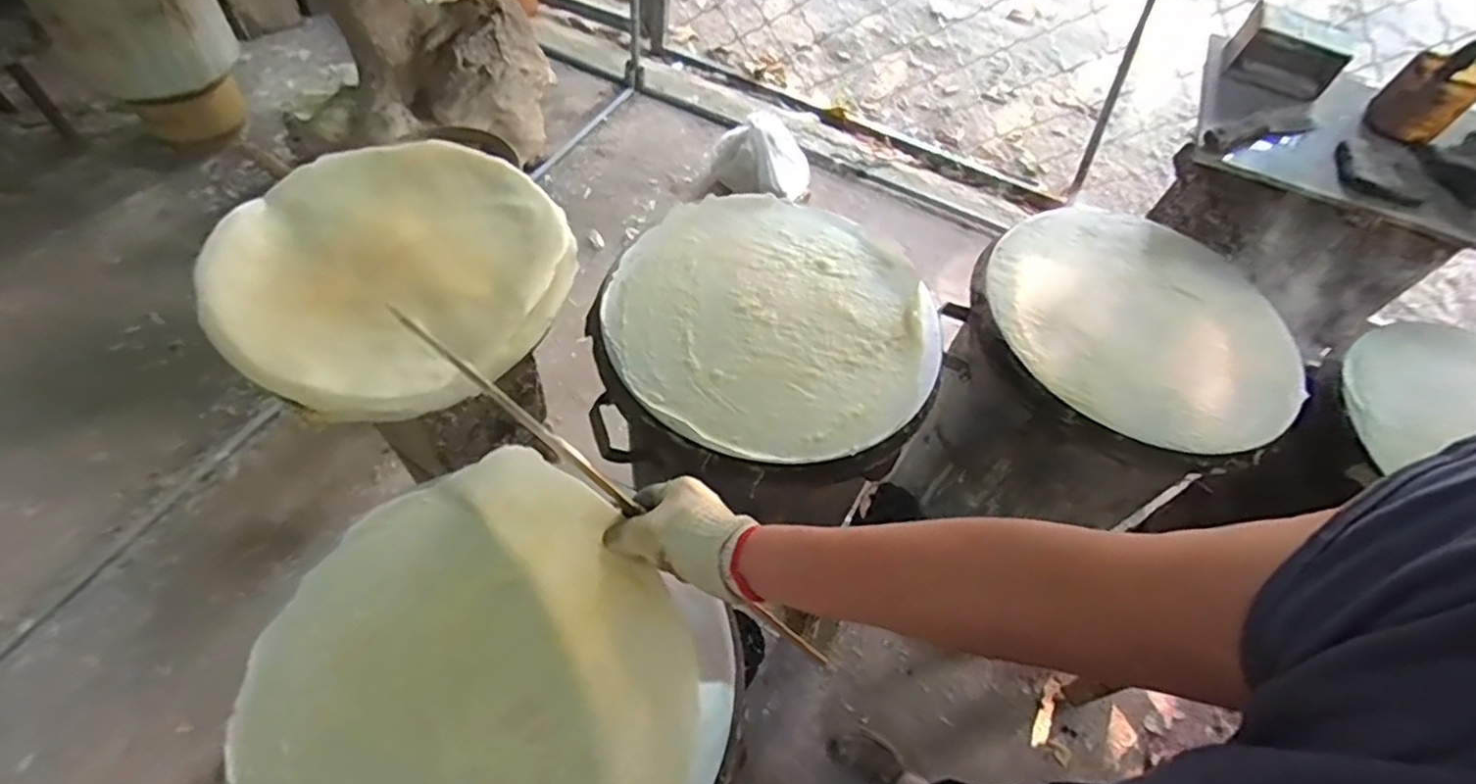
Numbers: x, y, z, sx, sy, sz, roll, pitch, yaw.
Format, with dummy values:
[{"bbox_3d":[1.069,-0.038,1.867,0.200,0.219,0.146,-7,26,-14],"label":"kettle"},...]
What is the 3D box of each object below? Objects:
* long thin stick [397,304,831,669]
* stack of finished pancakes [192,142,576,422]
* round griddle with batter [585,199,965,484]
[{"bbox_3d":[-0.096,0.078,0.535,0.422,0.017,0.012,40,58,-4],"label":"long thin stick"},{"bbox_3d":[-0.396,-0.151,0.793,0.386,0.034,0.379,21,55,10],"label":"stack of finished pancakes"},{"bbox_3d":[0.040,-0.077,0.806,0.386,0.054,0.371,3,56,-5],"label":"round griddle with batter"}]

